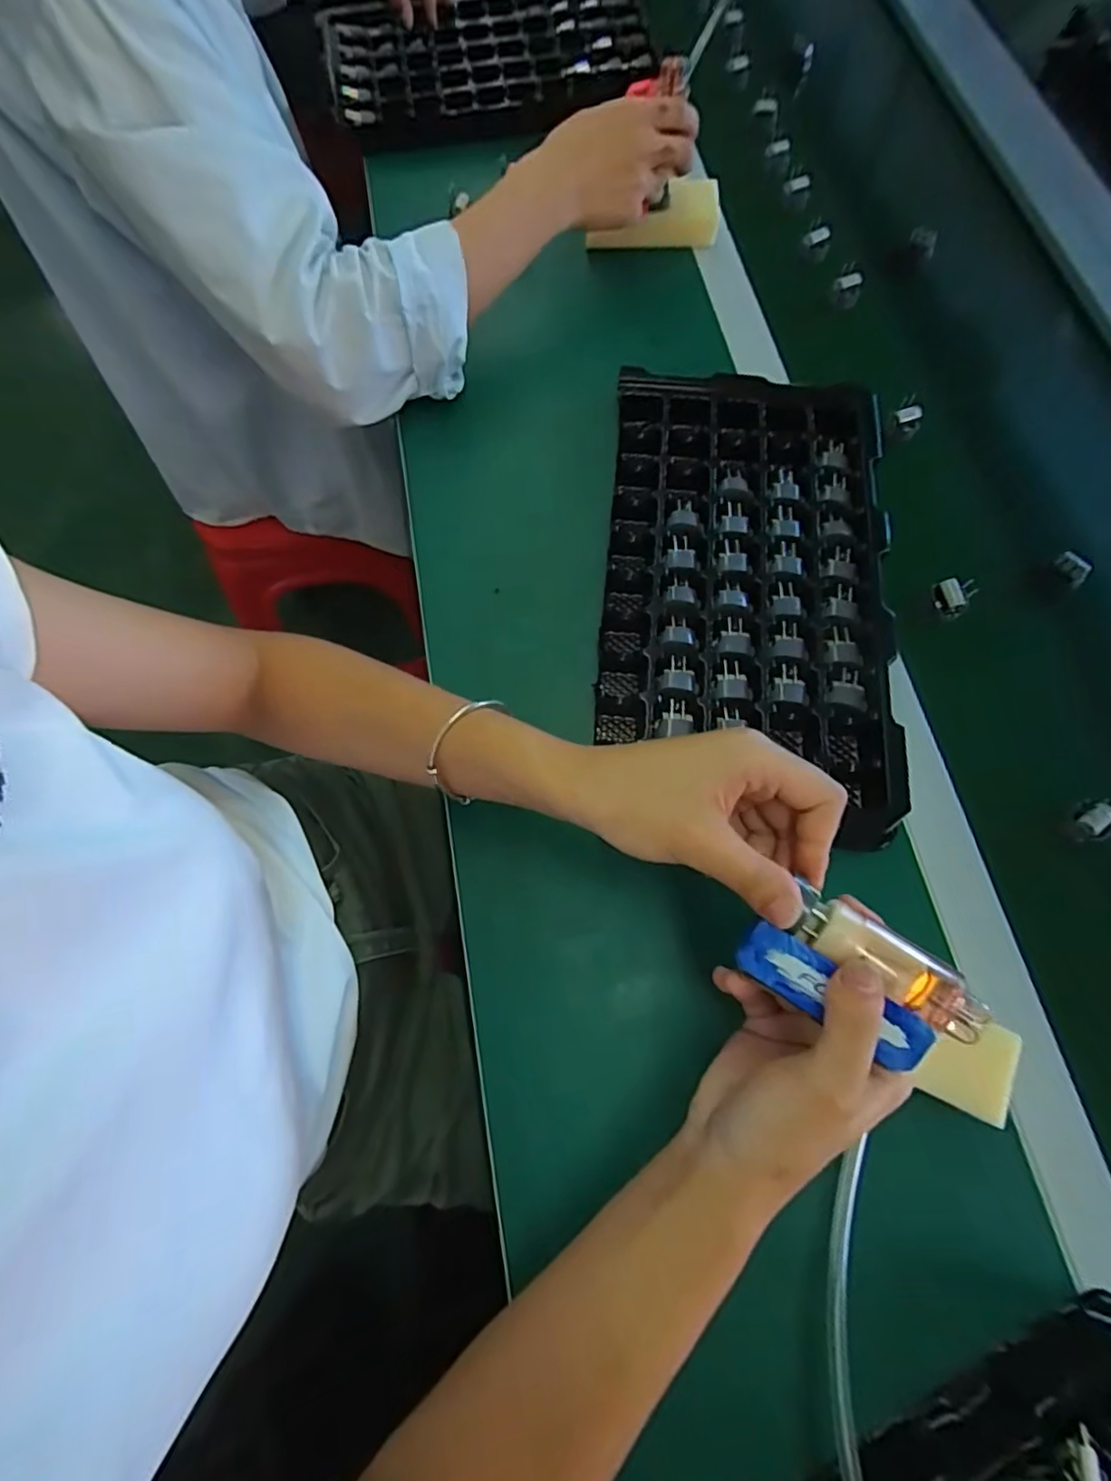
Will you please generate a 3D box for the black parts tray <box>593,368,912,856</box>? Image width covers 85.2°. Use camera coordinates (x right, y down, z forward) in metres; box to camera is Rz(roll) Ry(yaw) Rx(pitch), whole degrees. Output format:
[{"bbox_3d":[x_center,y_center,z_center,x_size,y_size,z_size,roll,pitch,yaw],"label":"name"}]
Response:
[{"bbox_3d":[0.136,-0.117,0.440,0.197,0.033,0.369,6,72,3],"label":"black parts tray"}]

